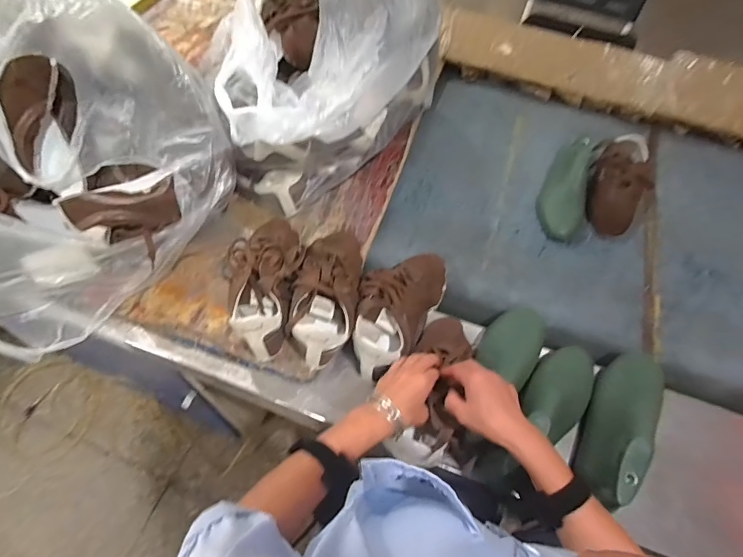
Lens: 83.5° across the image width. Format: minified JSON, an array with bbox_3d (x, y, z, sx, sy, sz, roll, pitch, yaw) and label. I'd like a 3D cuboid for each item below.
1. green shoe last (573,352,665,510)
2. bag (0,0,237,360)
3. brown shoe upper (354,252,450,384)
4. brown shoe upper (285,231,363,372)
[{"bbox_3d":[0.364,0.210,0.619,0.086,0.095,0.272,35,49,16],"label":"green shoe last"},{"bbox_3d":[-0.522,-0.220,0.618,0.500,0.377,0.449,41,65,19],"label":"bag"},{"bbox_3d":[0.041,0.038,0.684,0.118,0.085,0.247,27,61,13],"label":"brown shoe upper"},{"bbox_3d":[-0.071,0.013,0.677,0.103,0.079,0.245,6,59,0],"label":"brown shoe upper"}]

